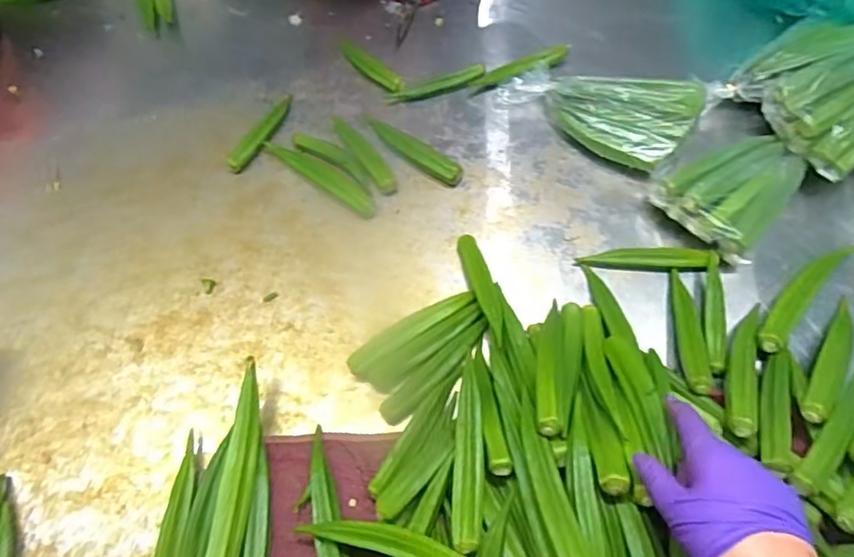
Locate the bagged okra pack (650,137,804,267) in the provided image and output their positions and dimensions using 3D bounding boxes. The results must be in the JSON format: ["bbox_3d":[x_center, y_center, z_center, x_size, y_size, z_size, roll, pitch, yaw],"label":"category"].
[{"bbox_3d":[0.317,-0.092,0.573,0.147,0.055,0.108,-37,65,-17],"label":"bagged okra pack"}]

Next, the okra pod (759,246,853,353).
[{"bbox_3d":[0.352,0.013,0.524,0.158,0.019,0.027,-41,66,-19],"label":"okra pod"}]

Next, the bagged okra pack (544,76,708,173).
[{"bbox_3d":[0.217,-0.193,0.637,0.166,0.060,0.117,32,67,19],"label":"bagged okra pack"}]

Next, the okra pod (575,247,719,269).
[{"bbox_3d":[0.218,-0.020,0.555,0.126,0.025,0.019,6,61,6],"label":"okra pod"}]

